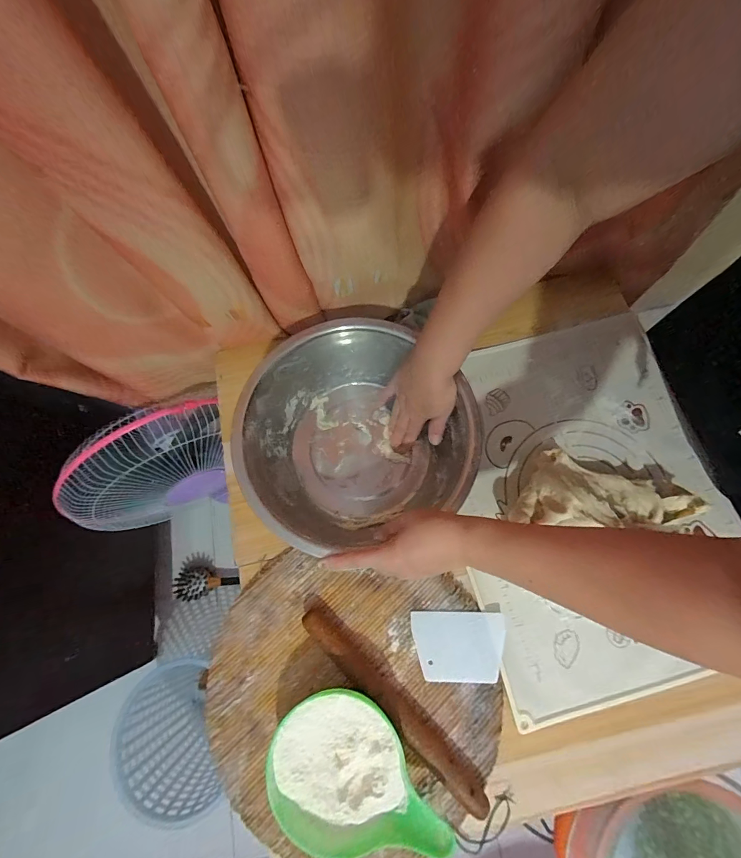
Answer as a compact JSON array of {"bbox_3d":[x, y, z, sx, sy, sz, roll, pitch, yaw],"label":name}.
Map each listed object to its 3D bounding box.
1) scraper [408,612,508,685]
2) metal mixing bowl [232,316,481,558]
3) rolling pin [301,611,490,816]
[{"bbox_3d":[0.114,0.278,0.451,0.115,0.005,0.081,-2,77,4],"label":"scraper"},{"bbox_3d":[-0.025,0.004,0.482,0.253,0.131,0.250,-16,73,-3],"label":"metal mixing bowl"},{"bbox_3d":[0.024,0.330,0.423,0.282,0.036,0.025,42,79,13],"label":"rolling pin"}]

